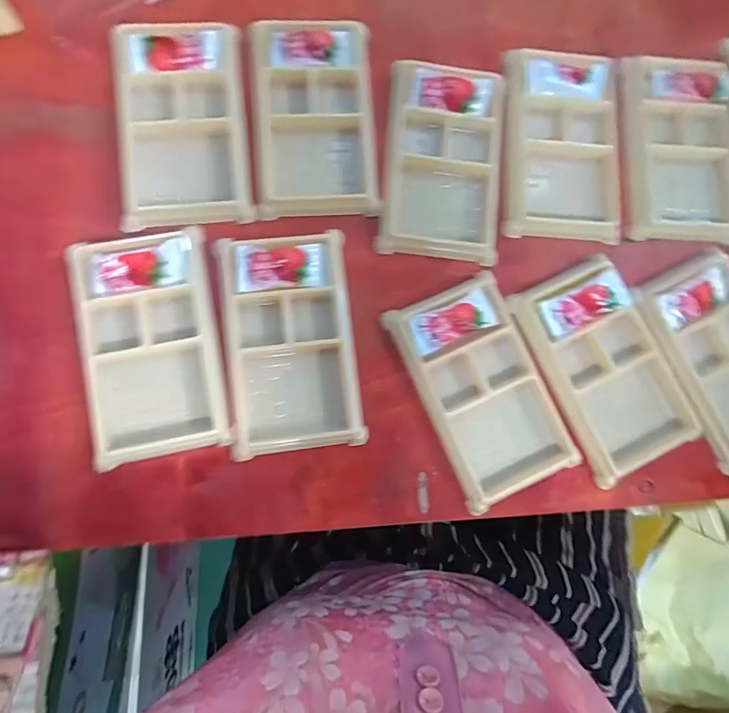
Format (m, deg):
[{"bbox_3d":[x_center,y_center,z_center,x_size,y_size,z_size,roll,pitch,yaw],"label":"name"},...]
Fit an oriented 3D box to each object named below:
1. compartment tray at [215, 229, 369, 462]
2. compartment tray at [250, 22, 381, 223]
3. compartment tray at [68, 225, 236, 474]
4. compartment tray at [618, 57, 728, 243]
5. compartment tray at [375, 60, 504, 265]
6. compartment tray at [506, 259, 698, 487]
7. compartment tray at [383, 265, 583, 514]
[{"bbox_3d":[-0.046,-0.009,0.285,0.078,0.010,0.133,-7,85,-5],"label":"compartment tray"},{"bbox_3d":[-0.034,-0.161,0.311,0.079,0.015,0.135,-4,85,-5],"label":"compartment tray"},{"bbox_3d":[-0.129,-0.007,0.276,0.076,0.011,0.133,-10,85,-6],"label":"compartment tray"},{"bbox_3d":[0.224,-0.148,0.330,0.081,0.027,0.130,1,84,-5],"label":"compartment tray"},{"bbox_3d":[0.055,-0.133,0.311,0.078,0.015,0.127,6,84,-4],"label":"compartment tray"},{"bbox_3d":[0.160,0.006,0.301,0.078,0.009,0.136,-25,87,-7],"label":"compartment tray"},{"bbox_3d":[0.077,0.020,0.292,0.079,0.013,0.134,-24,87,-7],"label":"compartment tray"}]

